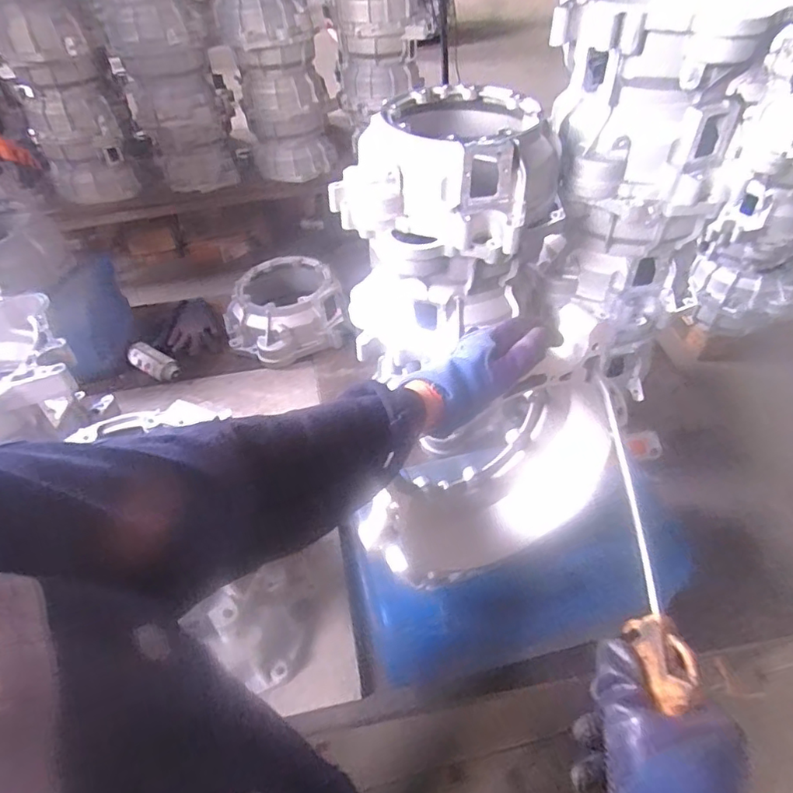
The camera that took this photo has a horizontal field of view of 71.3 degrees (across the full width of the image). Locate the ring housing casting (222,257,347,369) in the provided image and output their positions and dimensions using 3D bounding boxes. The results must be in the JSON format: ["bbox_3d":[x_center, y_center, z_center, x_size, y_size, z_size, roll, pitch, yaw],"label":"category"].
[{"bbox_3d":[-0.292,-0.220,1.423,0.286,0.147,0.304,-20,48,-17],"label":"ring housing casting"}]

